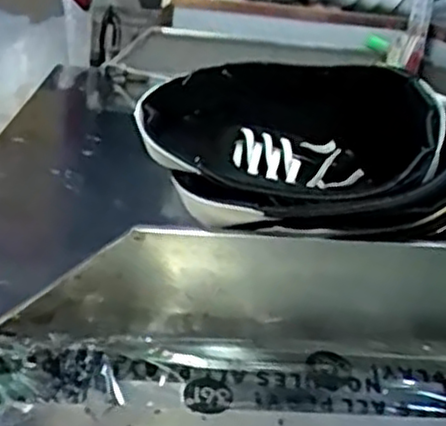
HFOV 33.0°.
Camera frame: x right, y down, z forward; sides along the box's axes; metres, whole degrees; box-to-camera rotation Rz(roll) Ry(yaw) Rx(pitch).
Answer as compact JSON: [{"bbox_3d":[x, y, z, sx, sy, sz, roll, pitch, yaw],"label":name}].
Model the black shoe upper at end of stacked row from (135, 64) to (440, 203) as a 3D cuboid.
[{"bbox_3d":[0.046,-0.050,0.558,0.206,0.104,0.112,7,19,3],"label":"black shoe upper at end of stacked row"}]

